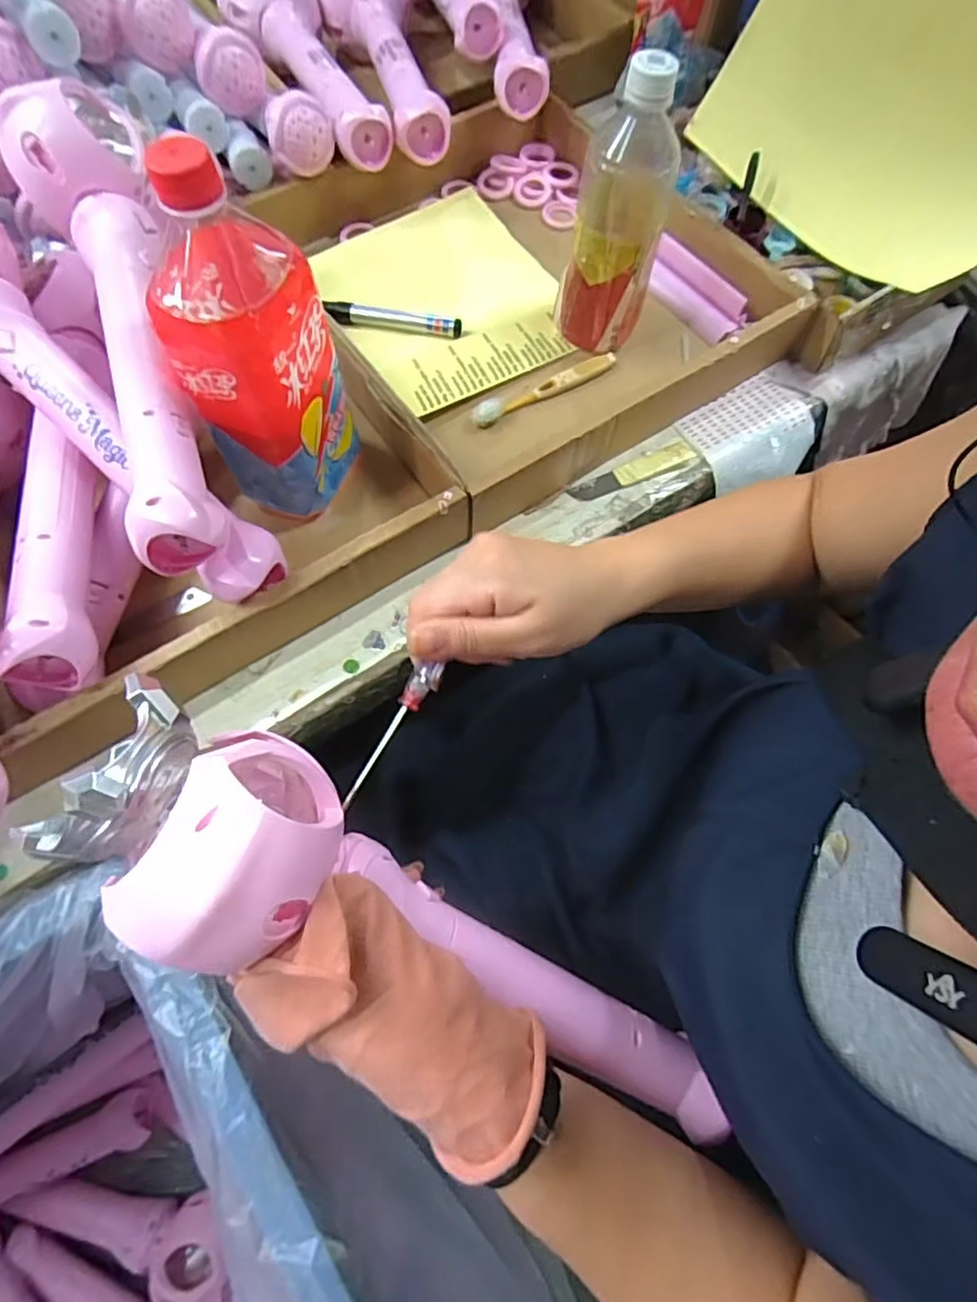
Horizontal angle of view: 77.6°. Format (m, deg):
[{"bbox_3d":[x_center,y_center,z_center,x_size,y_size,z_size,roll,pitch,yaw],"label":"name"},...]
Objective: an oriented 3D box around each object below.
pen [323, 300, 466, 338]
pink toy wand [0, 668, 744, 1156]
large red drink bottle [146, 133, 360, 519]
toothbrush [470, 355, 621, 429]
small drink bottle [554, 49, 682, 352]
[{"bbox_3d":[-0.083,-0.290,0.534,0.119,0.015,0.019,9,68,2],"label":"pen"},{"bbox_3d":[-0.019,0.129,0.271,0.326,0.072,0.077,36,68,-22],"label":"pink toy wand"},{"bbox_3d":[-0.143,-0.187,0.375,0.091,0.206,0.104,-15,69,-7],"label":"large red drink bottle"},{"bbox_3d":[0.047,-0.222,0.508,0.139,0.007,0.017,-28,71,-12],"label":"toothbrush"},{"bbox_3d":[0.100,-0.334,0.463,0.064,0.183,0.082,14,68,4],"label":"small drink bottle"}]

